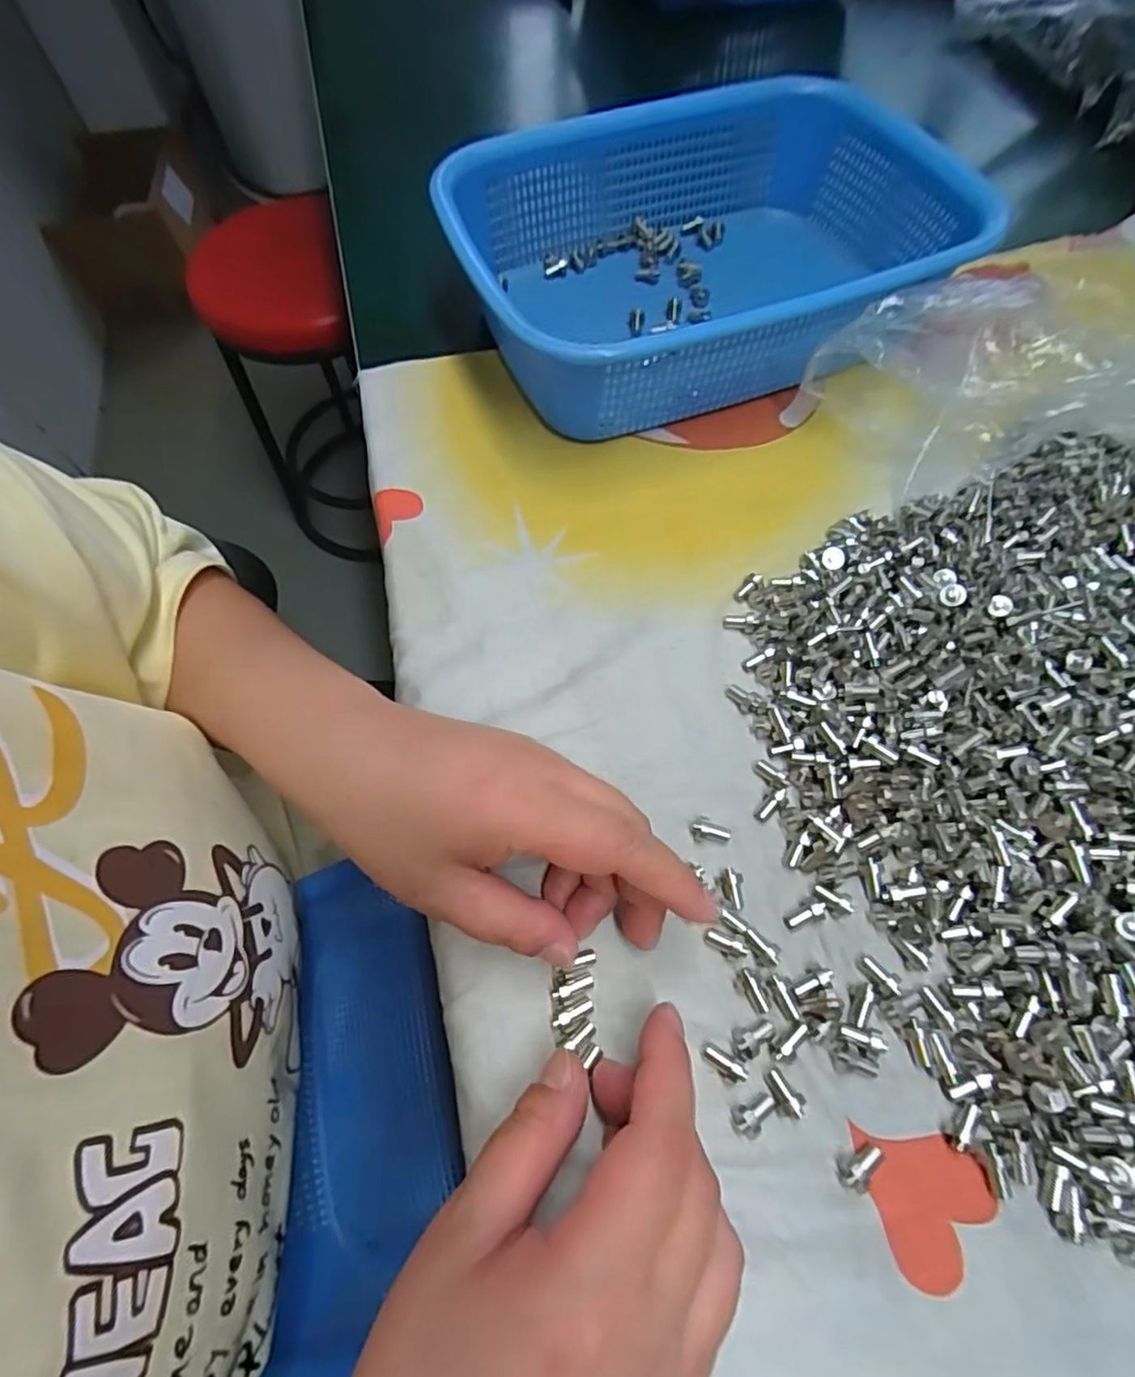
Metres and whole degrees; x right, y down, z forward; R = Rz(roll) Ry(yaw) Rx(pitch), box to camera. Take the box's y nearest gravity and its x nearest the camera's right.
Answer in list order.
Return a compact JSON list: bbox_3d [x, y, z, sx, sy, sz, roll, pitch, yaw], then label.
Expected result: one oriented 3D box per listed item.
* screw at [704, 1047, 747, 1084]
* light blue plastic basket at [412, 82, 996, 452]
[{"bbox_3d":[0.055,0.133,0.225,0.015,0.006,0.006,24,68,28],"label":"screw"},{"bbox_3d":[0.083,-0.256,0.375,0.273,0.069,0.201,-19,65,-6],"label":"light blue plastic basket"}]

